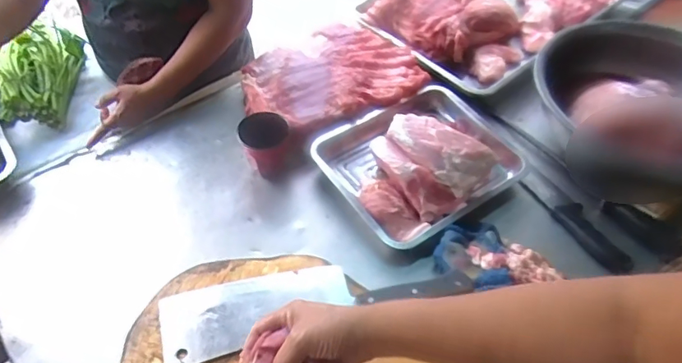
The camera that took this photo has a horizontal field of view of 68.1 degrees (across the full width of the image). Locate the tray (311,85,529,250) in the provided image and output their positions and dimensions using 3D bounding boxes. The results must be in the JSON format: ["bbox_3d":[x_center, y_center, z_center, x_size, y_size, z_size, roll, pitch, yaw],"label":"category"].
[{"bbox_3d":[0.131,-0.052,0.847,0.313,0.116,0.271,-30,58,-25],"label":"tray"}]

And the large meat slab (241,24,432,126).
[{"bbox_3d":[-0.023,-0.218,0.949,0.329,0.058,0.253,-27,57,-23],"label":"large meat slab"}]

